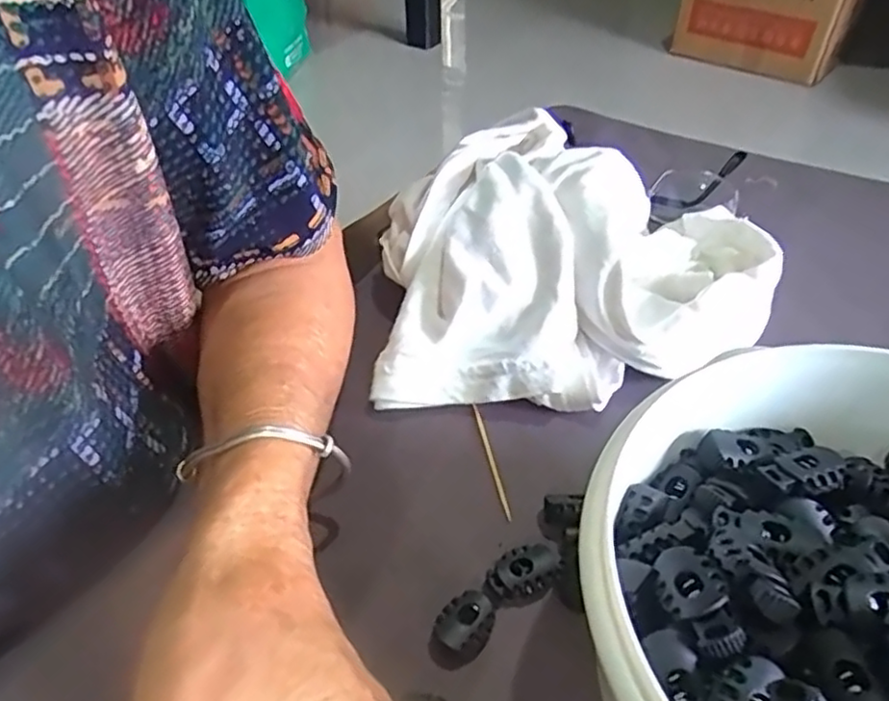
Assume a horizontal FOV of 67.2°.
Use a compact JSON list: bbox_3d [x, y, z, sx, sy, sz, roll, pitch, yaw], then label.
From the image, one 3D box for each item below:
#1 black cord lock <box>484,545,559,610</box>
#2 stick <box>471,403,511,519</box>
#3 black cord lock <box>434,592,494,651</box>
[{"bbox_3d":[0.028,0.080,0.240,0.029,0.008,0.017,-14,44,-11],"label":"black cord lock"},{"bbox_3d":[0.020,0.046,0.282,0.004,0.004,0.059,-10,44,-7],"label":"stick"},{"bbox_3d":[0.007,0.093,0.227,0.017,0.007,0.020,26,51,28],"label":"black cord lock"}]

